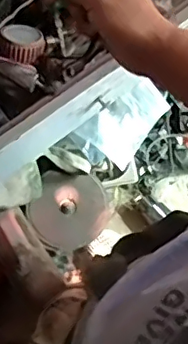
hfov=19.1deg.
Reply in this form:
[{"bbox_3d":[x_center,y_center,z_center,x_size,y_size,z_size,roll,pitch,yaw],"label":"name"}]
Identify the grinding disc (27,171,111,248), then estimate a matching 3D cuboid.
[{"bbox_3d":[-0.056,0.084,1.264,0.177,0.028,0.176,-1,105,-4],"label":"grinding disc"}]

